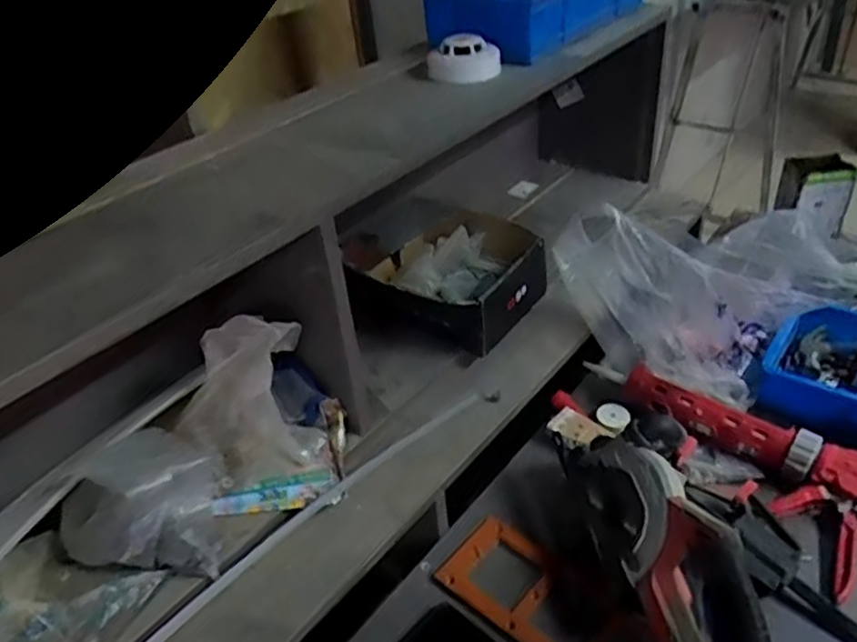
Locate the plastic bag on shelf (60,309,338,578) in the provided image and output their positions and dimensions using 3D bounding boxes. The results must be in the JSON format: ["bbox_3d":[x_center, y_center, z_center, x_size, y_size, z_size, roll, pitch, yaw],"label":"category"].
[{"bbox_3d":[-0.237,0.132,0.747,0.313,0.184,0.149,-33,44,-32],"label":"plastic bag on shelf"}]

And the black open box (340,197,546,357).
[{"bbox_3d":[0.030,-0.077,1.034,0.254,0.107,0.242,16,42,27],"label":"black open box"}]

